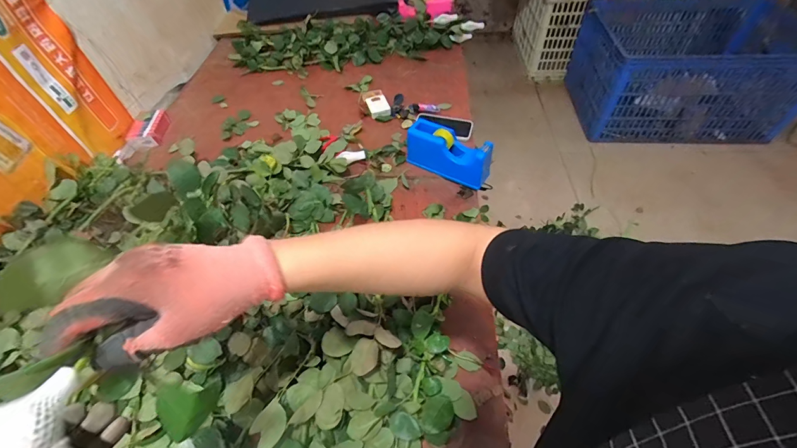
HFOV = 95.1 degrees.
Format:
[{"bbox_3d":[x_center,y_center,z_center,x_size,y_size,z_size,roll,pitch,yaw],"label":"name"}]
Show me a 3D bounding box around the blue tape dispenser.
[{"bbox_3d":[0.114,-0.166,0.862,0.215,0.105,0.055,26,56,22],"label":"blue tape dispenser"}]

